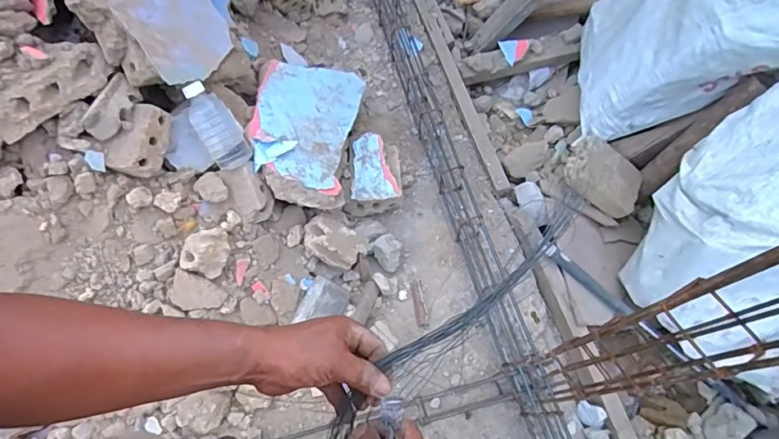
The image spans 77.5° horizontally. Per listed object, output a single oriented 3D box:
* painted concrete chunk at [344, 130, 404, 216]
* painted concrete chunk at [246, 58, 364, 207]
[{"bbox_3d":[-0.041,-0.134,1.594,0.180,0.132,0.283,4,65,3],"label":"painted concrete chunk"},{"bbox_3d":[-0.266,-0.279,1.486,0.316,0.110,0.524,20,54,-21],"label":"painted concrete chunk"}]

